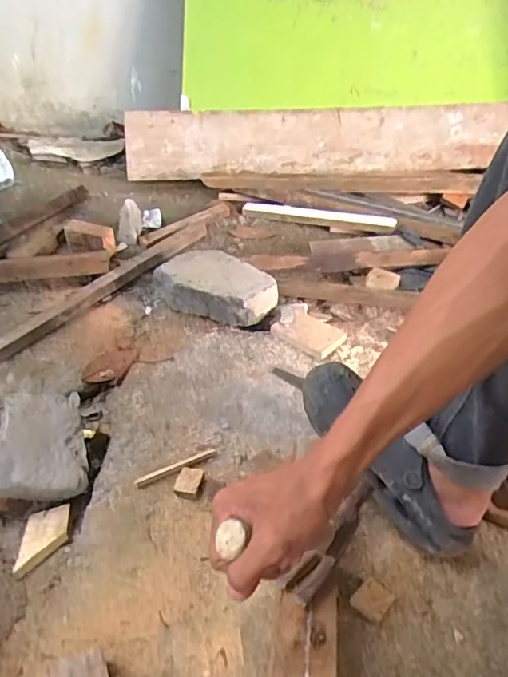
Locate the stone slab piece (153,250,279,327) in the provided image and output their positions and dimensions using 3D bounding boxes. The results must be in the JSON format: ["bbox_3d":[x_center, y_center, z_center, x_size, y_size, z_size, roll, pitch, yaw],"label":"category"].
[{"bbox_3d":[-0.067,-0.099,0.983,0.226,0.081,0.135,13,43,12],"label":"stone slab piece"}]

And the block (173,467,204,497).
[{"bbox_3d":[-0.083,0.187,0.688,0.030,0.022,0.039,10,42,9],"label":"block"}]

